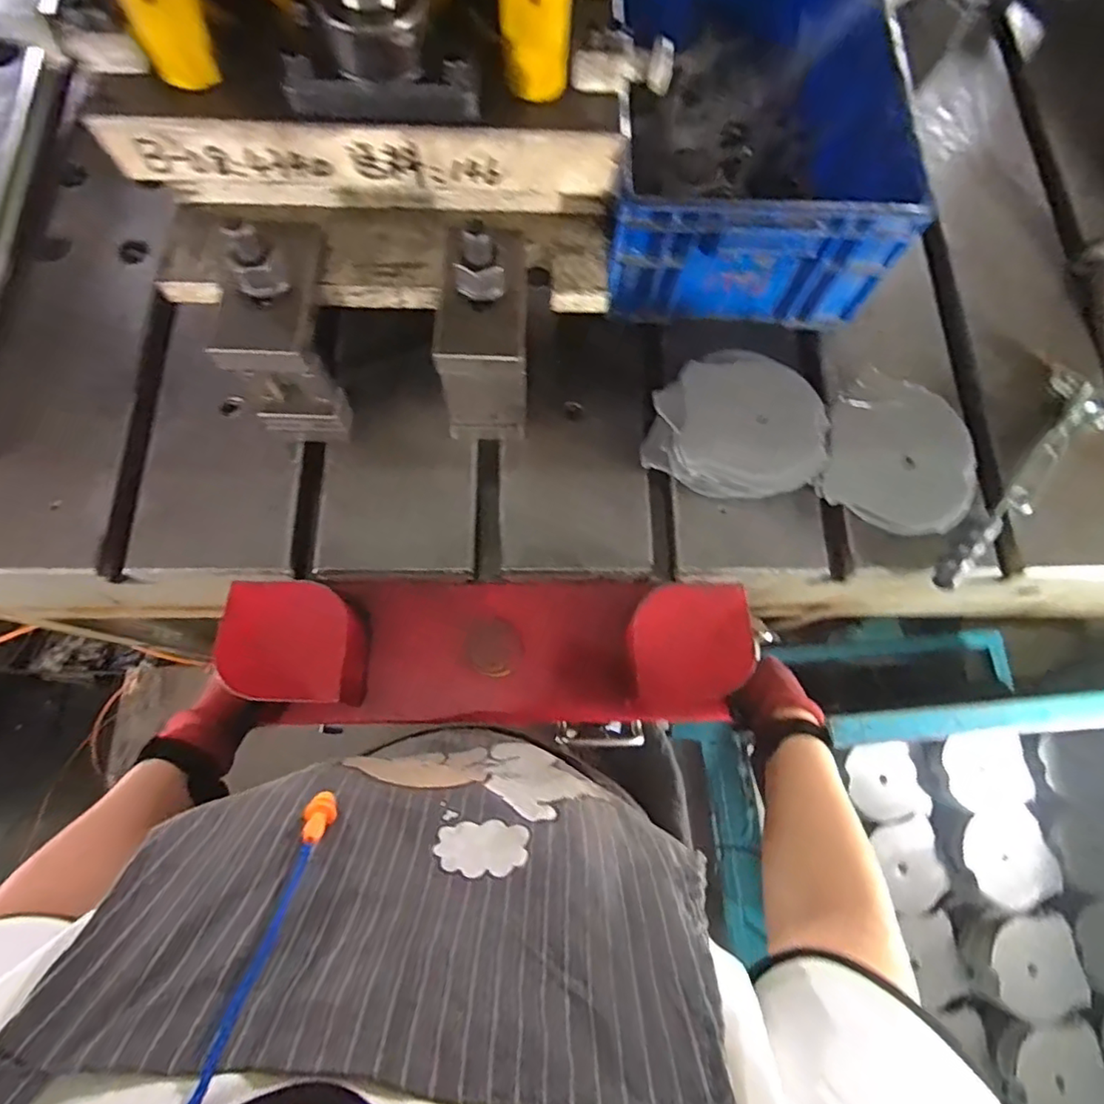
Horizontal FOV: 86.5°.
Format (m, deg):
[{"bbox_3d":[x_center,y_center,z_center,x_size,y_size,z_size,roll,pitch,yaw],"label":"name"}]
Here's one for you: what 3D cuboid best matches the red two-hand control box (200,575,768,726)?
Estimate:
[{"bbox_3d":[-0.057,0.099,0.615,0.488,0.120,0.151,1,75,-6],"label":"red two-hand control box"}]

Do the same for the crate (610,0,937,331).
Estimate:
[{"bbox_3d":[0.219,-0.532,0.714,0.315,0.172,0.487,0,74,-2],"label":"crate"}]

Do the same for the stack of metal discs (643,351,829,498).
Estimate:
[{"bbox_3d":[0.197,-0.130,0.644,0.177,0.102,0.146,6,73,-1],"label":"stack of metal discs"}]

